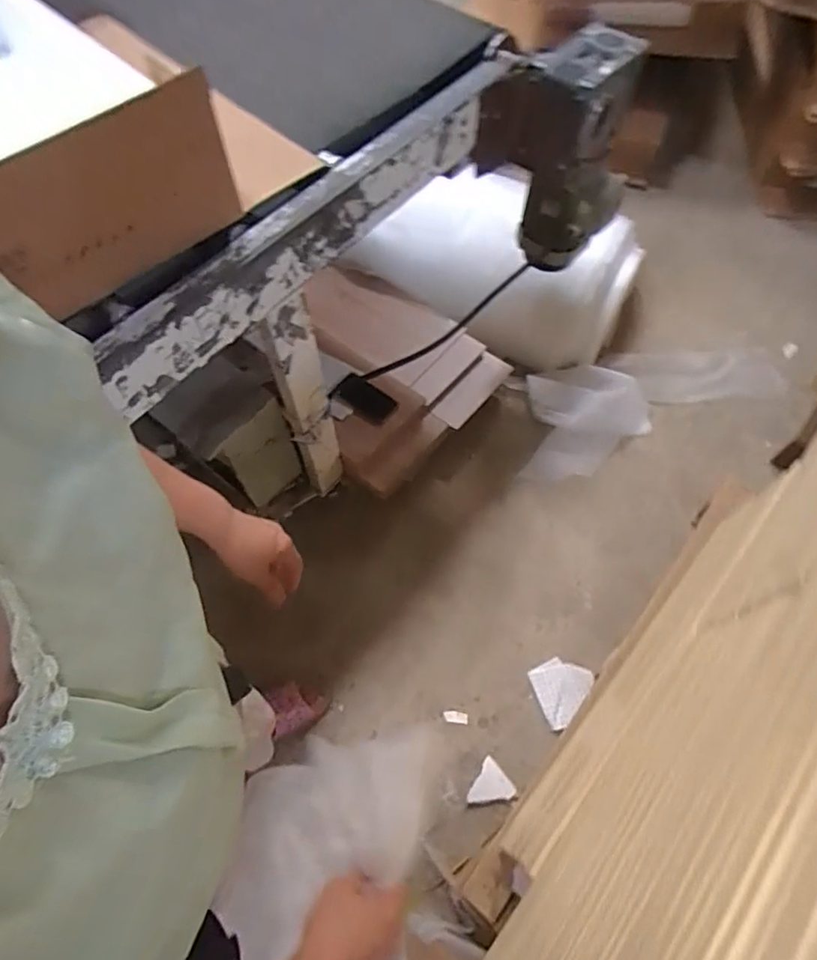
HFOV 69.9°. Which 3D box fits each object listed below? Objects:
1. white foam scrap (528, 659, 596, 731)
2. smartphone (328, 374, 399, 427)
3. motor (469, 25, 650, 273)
[{"bbox_3d":[0.323,0.453,1.274,0.119,0.012,0.138,33,71,27],"label":"white foam scrap"},{"bbox_3d":[-0.106,-0.194,1.420,0.150,0.011,0.077,31,89,3],"label":"smartphone"},{"bbox_3d":[0.283,-0.610,1.176,0.278,0.416,0.158,-24,65,-13],"label":"motor"}]

